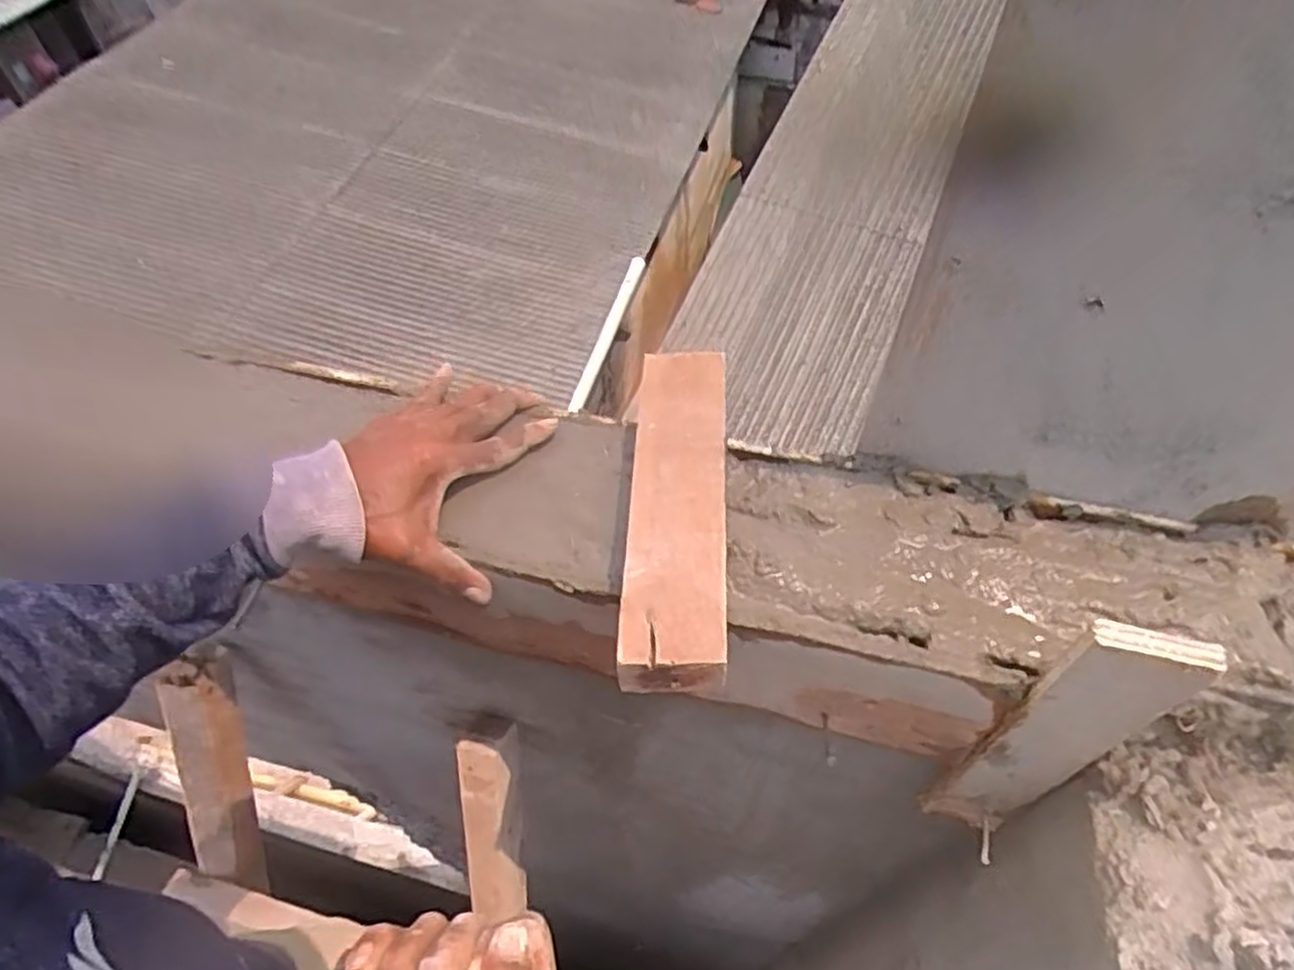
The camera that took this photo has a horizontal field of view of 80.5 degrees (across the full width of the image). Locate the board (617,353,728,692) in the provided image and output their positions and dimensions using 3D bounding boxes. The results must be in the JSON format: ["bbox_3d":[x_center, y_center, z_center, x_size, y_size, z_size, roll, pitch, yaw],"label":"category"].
[{"bbox_3d":[0.020,0.011,0.477,0.058,0.044,0.233,2,54,4],"label":"board"}]

